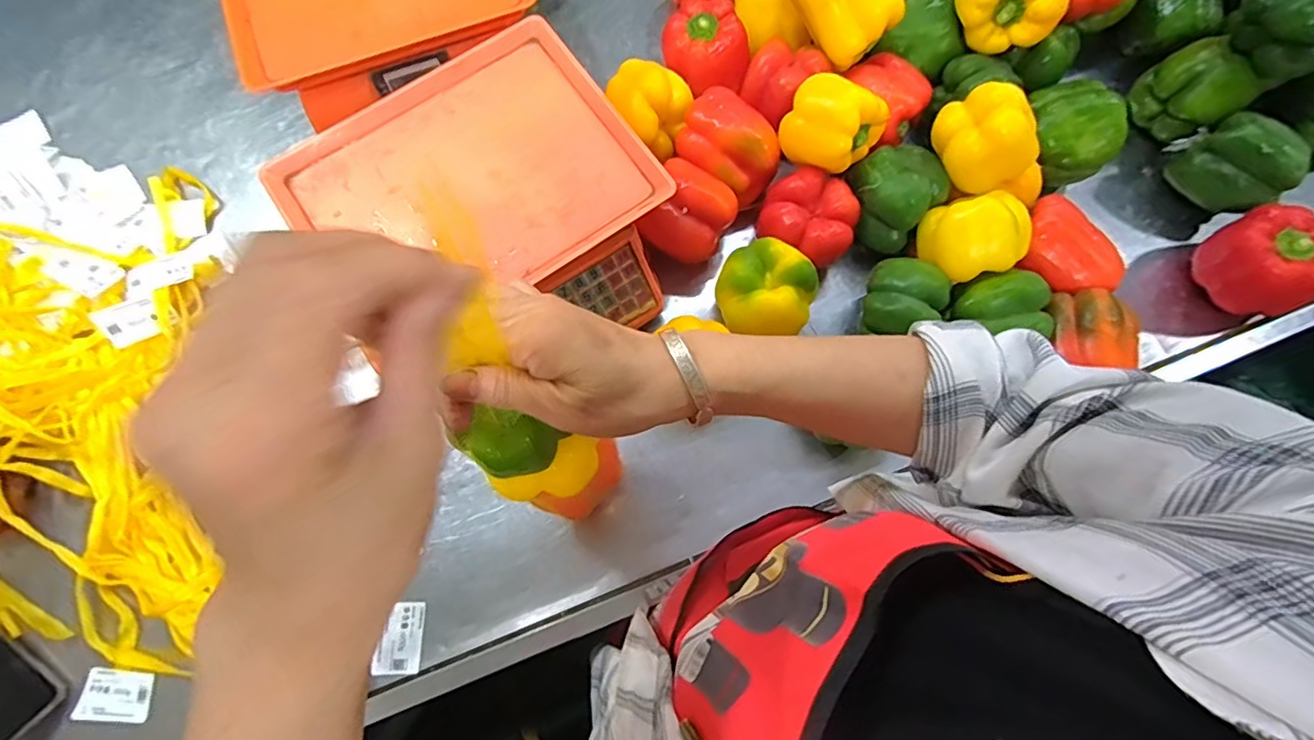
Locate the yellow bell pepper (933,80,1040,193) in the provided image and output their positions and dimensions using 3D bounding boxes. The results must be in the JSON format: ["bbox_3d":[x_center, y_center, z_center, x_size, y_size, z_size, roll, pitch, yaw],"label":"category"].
[{"bbox_3d":[0.308,-0.221,0.535,0.077,0.066,0.090,-31,78,-7],"label":"yellow bell pepper"}]

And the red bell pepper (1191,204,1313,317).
[{"bbox_3d":[0.600,-0.106,0.571,0.090,0.087,0.077,44,80,10],"label":"red bell pepper"}]

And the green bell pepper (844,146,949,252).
[{"bbox_3d":[0.242,-0.178,0.577,0.080,0.065,0.083,0,76,0],"label":"green bell pepper"}]

